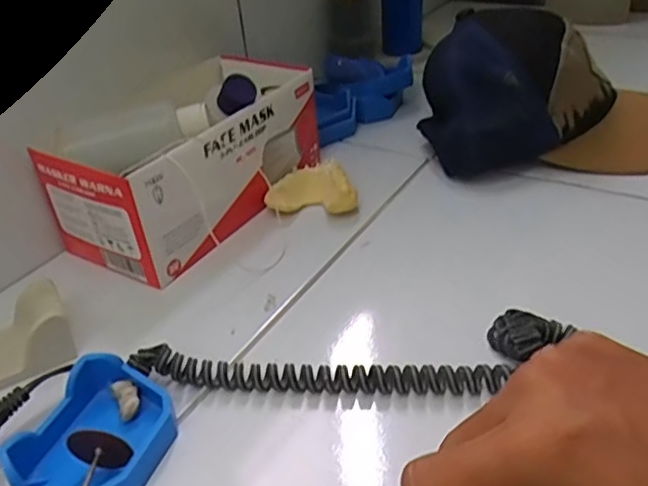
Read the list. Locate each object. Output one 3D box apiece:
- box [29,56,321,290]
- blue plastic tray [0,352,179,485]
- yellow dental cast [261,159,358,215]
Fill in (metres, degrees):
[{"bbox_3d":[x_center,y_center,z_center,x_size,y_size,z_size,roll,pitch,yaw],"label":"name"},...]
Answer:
[{"bbox_3d":[-0.095,-0.072,0.466,0.121,0.084,0.205,16,39,28],"label":"box"},{"bbox_3d":[-0.109,0.091,0.298,0.062,0.028,0.079,9,37,17],"label":"blue plastic tray"},{"bbox_3d":[-0.009,-0.043,0.476,0.067,0.026,0.047,-3,34,4],"label":"yellow dental cast"}]

